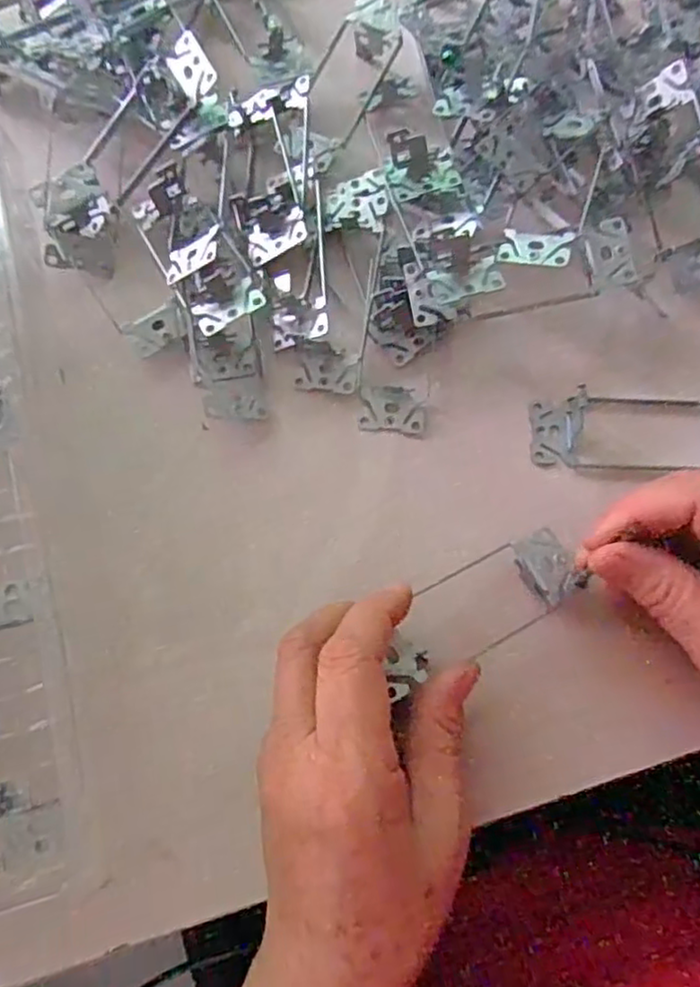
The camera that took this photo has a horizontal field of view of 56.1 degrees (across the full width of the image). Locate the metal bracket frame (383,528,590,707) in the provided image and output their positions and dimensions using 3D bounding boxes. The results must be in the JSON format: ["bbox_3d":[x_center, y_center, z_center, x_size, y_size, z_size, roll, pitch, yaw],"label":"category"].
[{"bbox_3d":[0.055,0.051,0.292,0.103,0.020,0.038,-29,77,-16],"label":"metal bracket frame"}]

